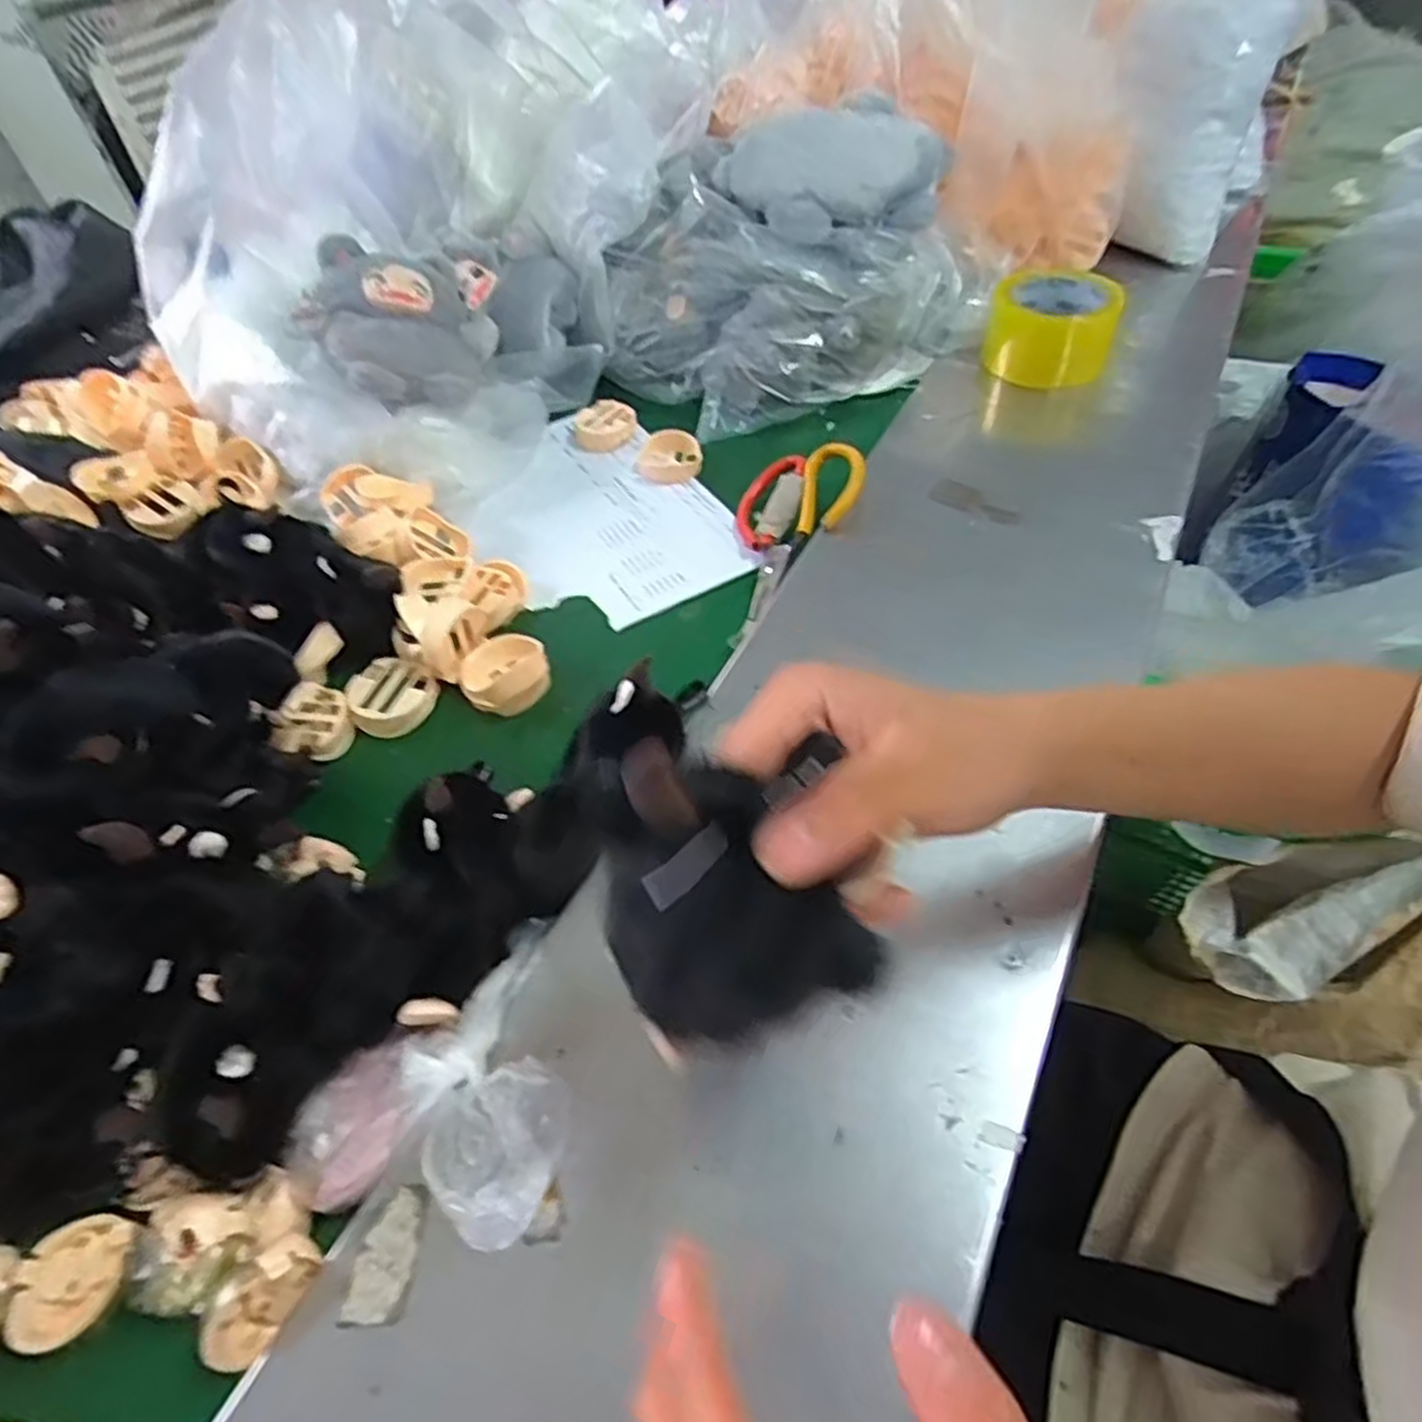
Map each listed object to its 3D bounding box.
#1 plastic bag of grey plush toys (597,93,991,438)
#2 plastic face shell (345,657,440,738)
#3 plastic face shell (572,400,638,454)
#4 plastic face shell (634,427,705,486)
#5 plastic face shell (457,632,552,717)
[{"bbox_3d":[0.059,-0.434,0.758,0.318,0.156,0.236,-27,53,-17],"label":"plastic bag of grey plush toys"},{"bbox_3d":[-0.218,-0.011,0.548,0.056,0.020,0.054,-2,50,3],"label":"plastic face shell"},{"bbox_3d":[-0.101,-0.276,0.764,0.057,0.019,0.076,-11,51,-5],"label":"plastic face shell"},{"bbox_3d":[-0.038,-0.232,0.726,0.060,0.019,0.061,-4,50,2],"label":"plastic face shell"},{"bbox_3d":[-0.143,-0.026,0.557,0.059,0.023,0.054,-2,50,3],"label":"plastic face shell"}]

